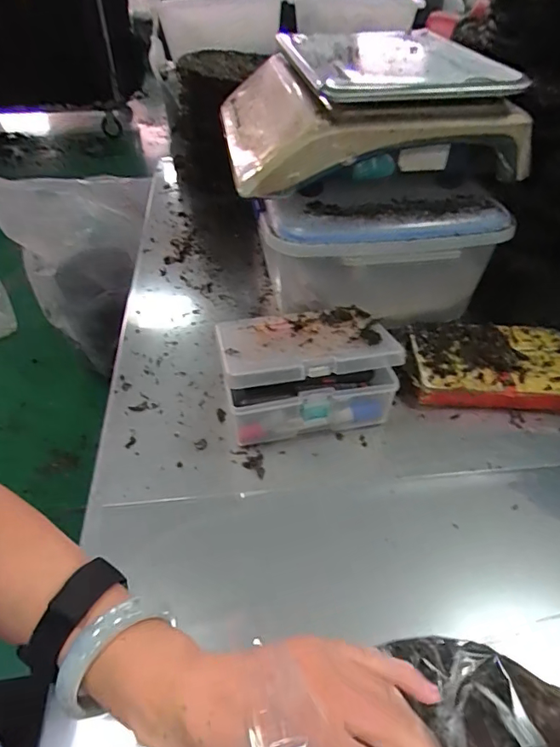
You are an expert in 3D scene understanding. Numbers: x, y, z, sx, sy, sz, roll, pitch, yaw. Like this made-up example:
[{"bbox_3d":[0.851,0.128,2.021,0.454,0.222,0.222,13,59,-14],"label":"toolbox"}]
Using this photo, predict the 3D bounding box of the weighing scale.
[{"bbox_3d":[0.115,-0.334,0.599,0.326,0.121,0.326,-6,44,-7],"label":"weighing scale"}]

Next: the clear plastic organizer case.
[{"bbox_3d":[0.025,-0.008,0.529,0.173,0.106,0.130,-7,44,-7],"label":"clear plastic organizer case"}]

